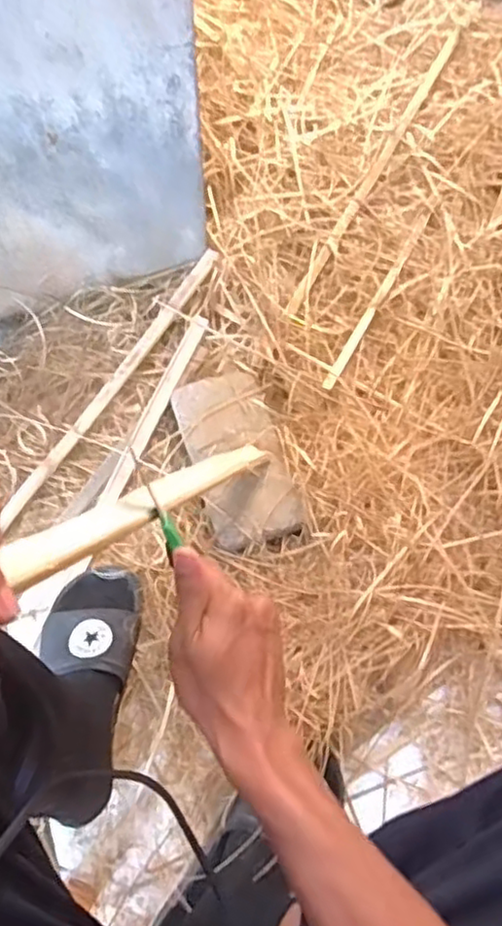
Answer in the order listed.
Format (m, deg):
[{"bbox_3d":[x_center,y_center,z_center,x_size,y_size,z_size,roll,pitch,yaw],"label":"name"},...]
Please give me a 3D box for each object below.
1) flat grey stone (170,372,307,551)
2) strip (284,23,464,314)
[{"bbox_3d":[-0.017,-0.008,0.798,0.106,0.038,0.218,-17,70,-8],"label":"flat grey stone"},{"bbox_3d":[0.189,-0.441,0.969,0.017,0.015,0.583,27,70,8],"label":"strip"}]

